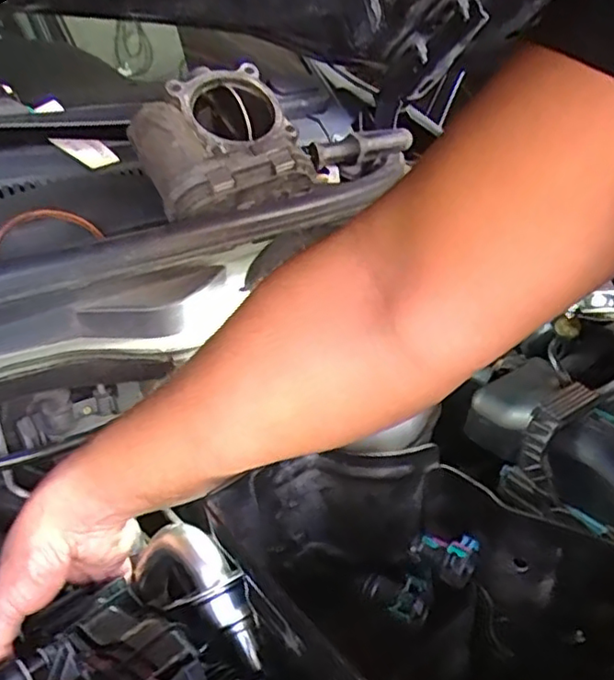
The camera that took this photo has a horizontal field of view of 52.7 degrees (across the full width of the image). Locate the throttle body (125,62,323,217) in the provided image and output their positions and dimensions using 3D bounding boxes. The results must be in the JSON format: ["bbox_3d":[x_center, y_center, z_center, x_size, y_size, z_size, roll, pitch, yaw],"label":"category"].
[{"bbox_3d":[-0.066,-0.129,0.448,0.109,0.070,0.111,-18,65,-25],"label":"throttle body"}]

